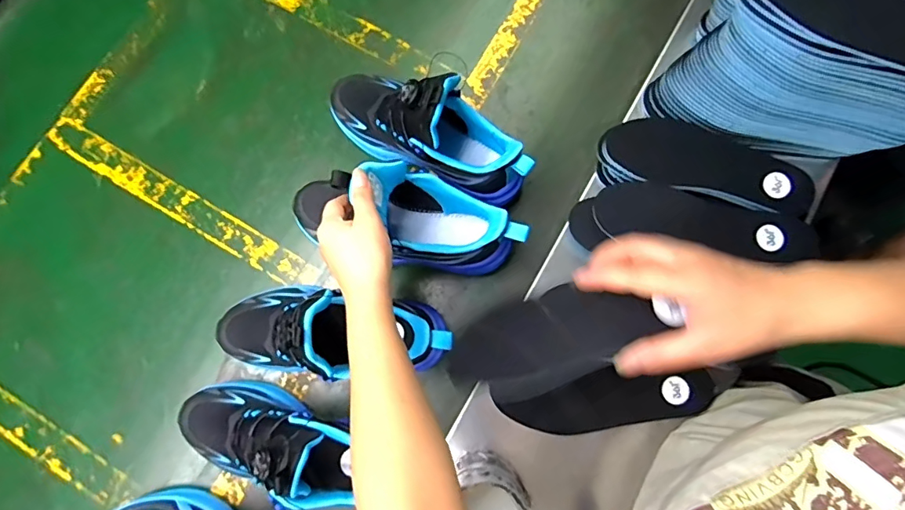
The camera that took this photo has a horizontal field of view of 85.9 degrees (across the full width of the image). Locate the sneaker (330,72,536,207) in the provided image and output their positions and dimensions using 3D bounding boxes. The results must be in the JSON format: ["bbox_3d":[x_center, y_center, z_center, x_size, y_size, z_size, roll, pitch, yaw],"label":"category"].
[{"bbox_3d":[-0.028,-0.142,0.526,0.241,0.139,0.083,23,81,5],"label":"sneaker"}]

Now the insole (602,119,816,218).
[{"bbox_3d":[0.275,-0.103,0.522,0.217,0.016,0.077,13,71,4],"label":"insole"}]

